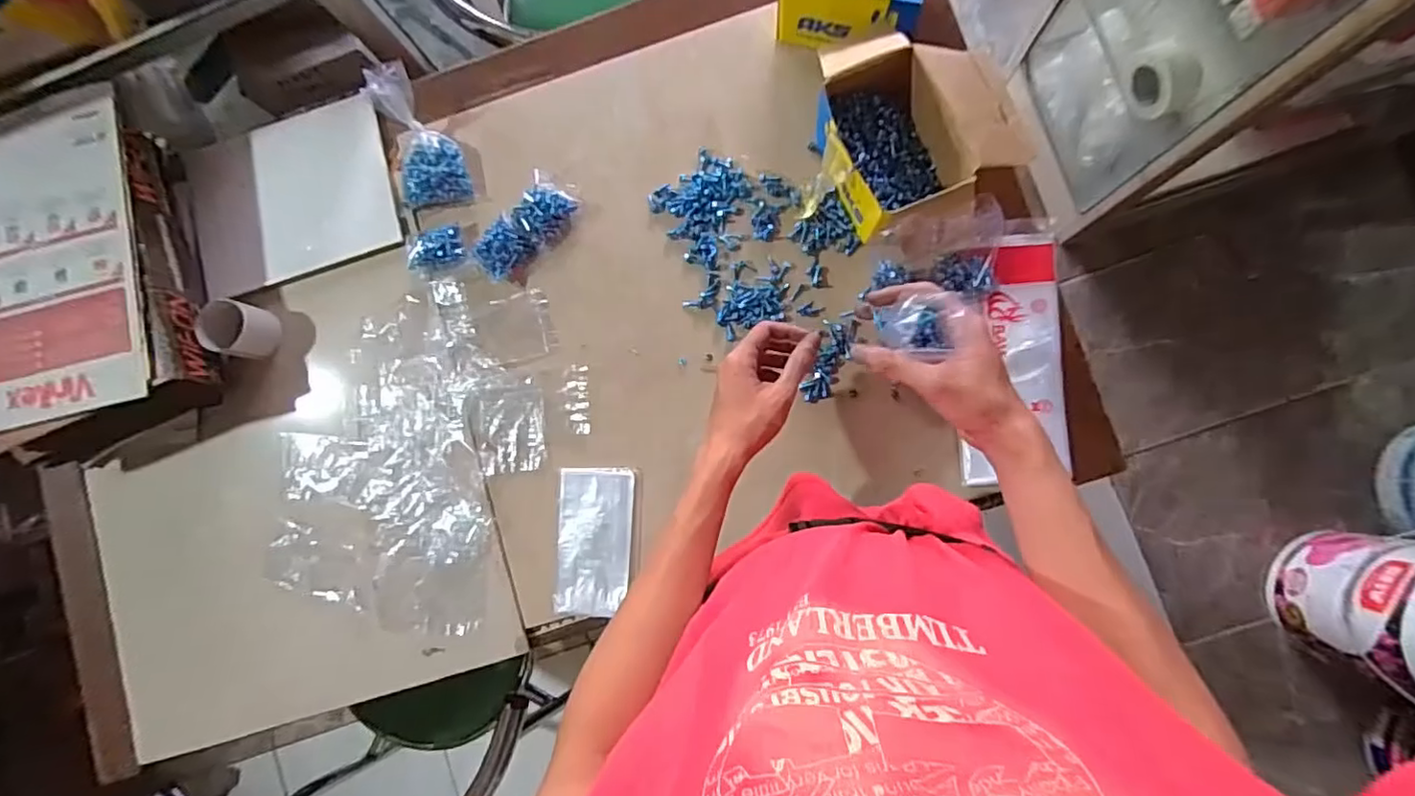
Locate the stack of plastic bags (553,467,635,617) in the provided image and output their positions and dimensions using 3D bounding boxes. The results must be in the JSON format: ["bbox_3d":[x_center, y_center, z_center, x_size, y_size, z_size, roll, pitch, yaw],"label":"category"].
[{"bbox_3d":[-0.124,0.157,0.681,0.082,0.008,0.157,1,86,6],"label":"stack of plastic bags"}]

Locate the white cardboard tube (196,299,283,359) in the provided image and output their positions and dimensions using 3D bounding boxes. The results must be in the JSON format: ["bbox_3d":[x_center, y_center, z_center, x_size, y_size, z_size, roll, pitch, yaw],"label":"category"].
[{"bbox_3d":[-0.537,-0.078,0.713,0.059,0.057,0.059,9,87,6],"label":"white cardboard tube"}]

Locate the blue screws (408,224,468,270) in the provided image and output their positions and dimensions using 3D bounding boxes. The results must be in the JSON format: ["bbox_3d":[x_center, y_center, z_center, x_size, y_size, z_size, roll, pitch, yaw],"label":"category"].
[{"bbox_3d":[-0.312,-0.175,0.709,0.066,0.012,0.042,-11,85,5],"label":"blue screws"}]

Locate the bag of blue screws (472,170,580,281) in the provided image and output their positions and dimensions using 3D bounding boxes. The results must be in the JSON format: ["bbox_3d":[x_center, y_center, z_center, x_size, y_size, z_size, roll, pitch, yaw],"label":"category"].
[{"bbox_3d":[-0.206,-0.196,0.706,0.135,0.020,0.064,-42,83,1],"label":"bag of blue screws"}]

